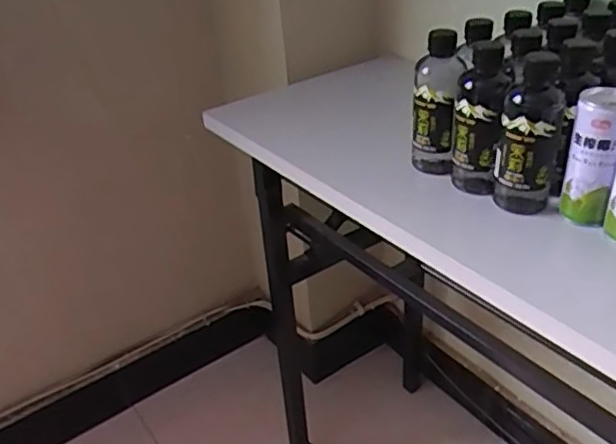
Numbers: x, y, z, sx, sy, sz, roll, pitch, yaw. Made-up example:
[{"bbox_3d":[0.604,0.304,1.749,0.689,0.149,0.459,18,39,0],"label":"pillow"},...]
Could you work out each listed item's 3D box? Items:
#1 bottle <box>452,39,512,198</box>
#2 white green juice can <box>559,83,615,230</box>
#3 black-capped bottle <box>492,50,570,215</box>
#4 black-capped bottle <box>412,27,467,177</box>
[{"bbox_3d":[0.192,-0.111,0.693,0.055,0.164,0.057,3,34,13],"label":"bottle"},{"bbox_3d":[0.297,-0.067,0.639,0.048,0.135,0.055,12,37,25],"label":"white green juice can"},{"bbox_3d":[0.235,-0.091,0.650,0.065,0.171,0.055,9,36,21],"label":"black-capped bottle"},{"bbox_3d":[0.153,-0.139,0.739,0.055,0.163,0.062,6,35,17],"label":"black-capped bottle"}]

